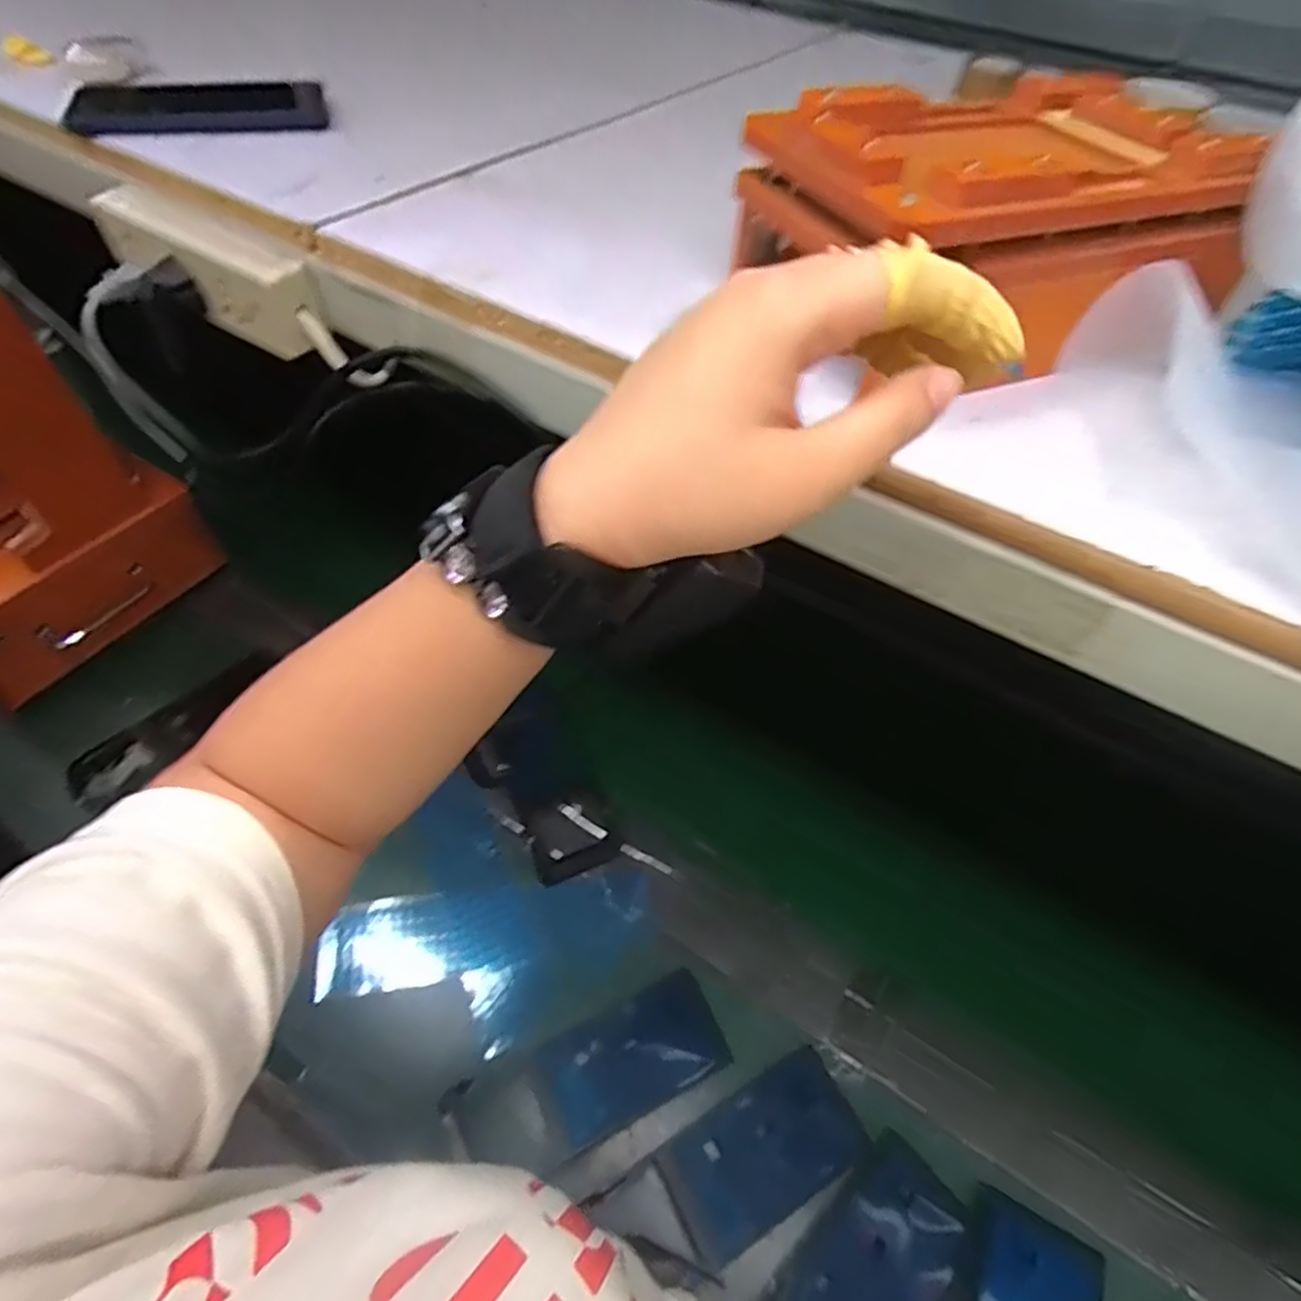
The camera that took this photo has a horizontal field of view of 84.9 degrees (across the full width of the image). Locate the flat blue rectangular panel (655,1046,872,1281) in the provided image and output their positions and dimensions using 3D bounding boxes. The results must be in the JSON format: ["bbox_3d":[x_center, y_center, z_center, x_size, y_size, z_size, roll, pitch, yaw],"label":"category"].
[{"bbox_3d":[0.082,0.360,0.513,0.144,0.010,0.080,-23,41,-26],"label":"flat blue rectangular panel"}]

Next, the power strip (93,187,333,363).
[{"bbox_3d":[-0.269,-0.232,0.439,0.154,0.051,0.040,29,56,17],"label":"power strip"}]

